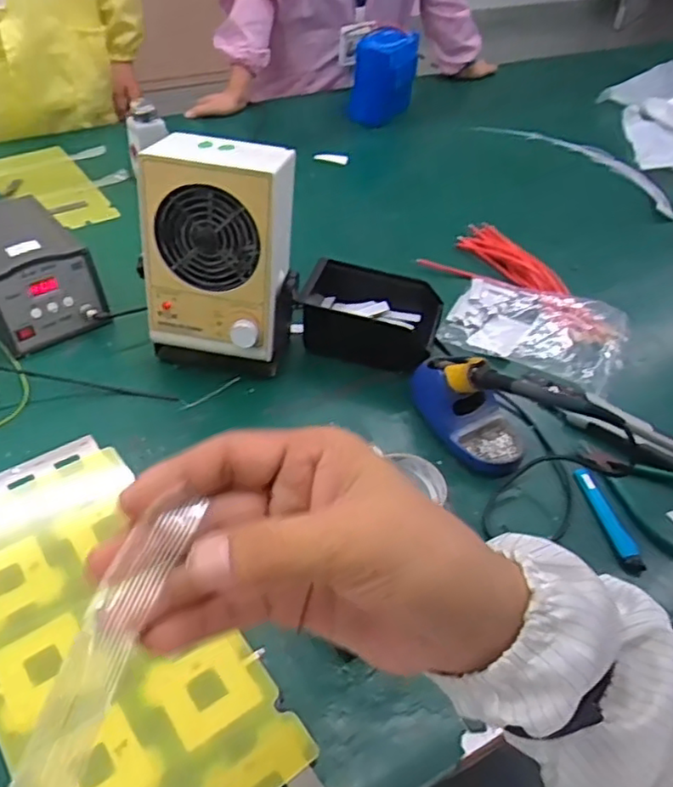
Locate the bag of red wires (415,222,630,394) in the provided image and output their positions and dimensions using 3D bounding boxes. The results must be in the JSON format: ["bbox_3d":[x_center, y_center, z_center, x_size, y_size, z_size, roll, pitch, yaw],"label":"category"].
[{"bbox_3d":[0.273,-0.139,0.930,0.305,0.035,0.281,27,49,21],"label":"bag of red wires"}]

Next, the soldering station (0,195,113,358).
[{"bbox_3d":[-0.397,-0.162,0.816,0.129,0.093,0.211,-28,54,-29],"label":"soldering station"}]

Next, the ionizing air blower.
[{"bbox_3d":[-0.124,-0.145,0.716,0.155,0.236,0.120,12,45,7],"label":"ionizing air blower"}]

